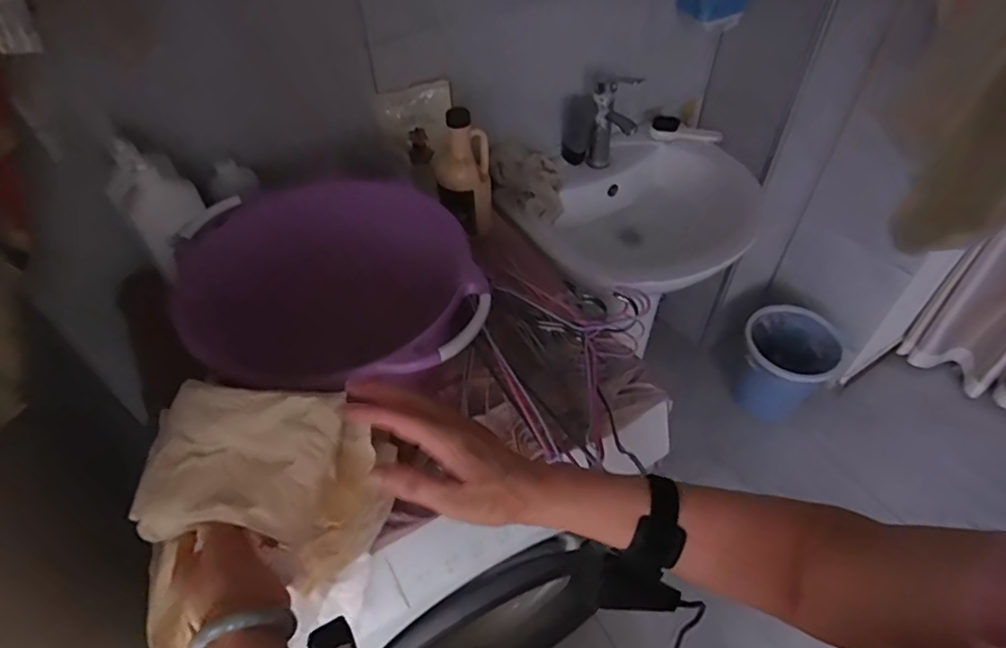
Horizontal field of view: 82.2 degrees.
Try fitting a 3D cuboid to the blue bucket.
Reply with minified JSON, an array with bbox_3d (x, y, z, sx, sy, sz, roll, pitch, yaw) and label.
[{"bbox_3d":[0.775,0.128,1.613,0.233,0.281,0.244,-1,48,1],"label":"blue bucket"}]

